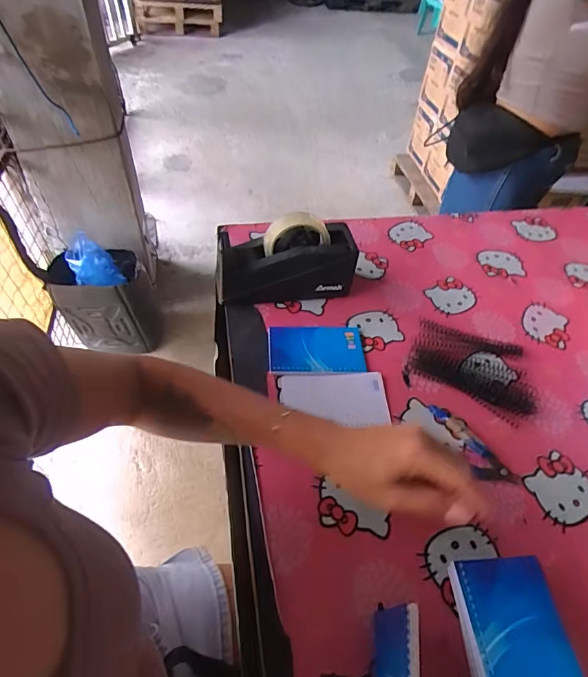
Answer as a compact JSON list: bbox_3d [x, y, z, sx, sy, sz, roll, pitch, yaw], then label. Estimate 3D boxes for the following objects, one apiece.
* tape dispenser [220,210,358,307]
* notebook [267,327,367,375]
[{"bbox_3d":[-0.010,-0.115,0.610,0.194,0.130,0.064,-10,53,-14],"label":"tape dispenser"},{"bbox_3d":[0.031,0.015,0.582,0.129,0.007,0.080,0,51,-6],"label":"notebook"}]

